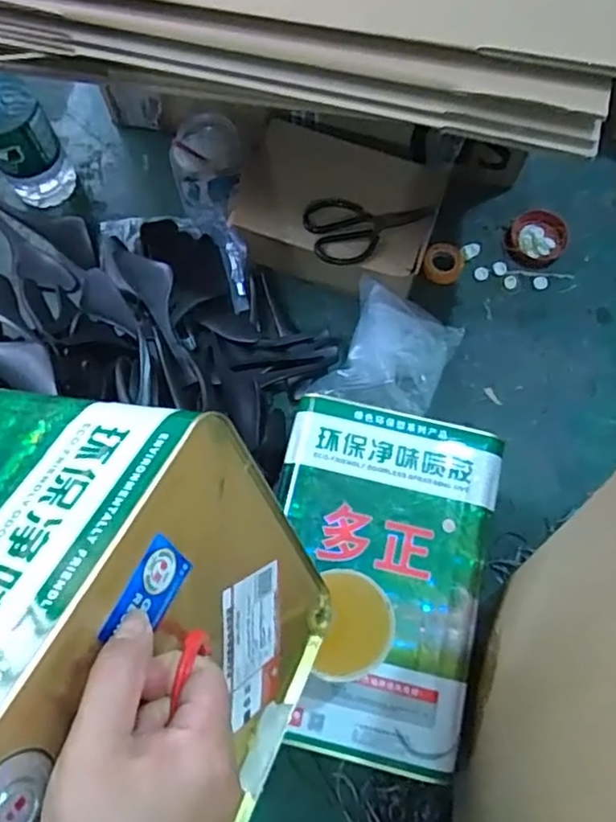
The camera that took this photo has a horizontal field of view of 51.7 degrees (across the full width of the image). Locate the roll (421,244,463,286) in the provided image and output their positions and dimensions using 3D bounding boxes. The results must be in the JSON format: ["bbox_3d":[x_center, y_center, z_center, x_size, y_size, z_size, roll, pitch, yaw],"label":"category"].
[{"bbox_3d":[0.213,-0.231,0.999,0.060,0.024,0.064,0,74,-1],"label":"roll"}]

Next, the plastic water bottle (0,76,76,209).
[{"bbox_3d":[-0.442,-0.408,0.995,0.105,0.194,0.108,-33,77,-10],"label":"plastic water bottle"}]

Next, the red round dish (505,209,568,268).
[{"bbox_3d":[0.365,-0.273,1.011,0.089,0.022,0.102,38,77,10],"label":"red round dish"}]

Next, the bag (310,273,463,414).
[{"bbox_3d":[0.127,-0.086,0.920,0.166,0.076,0.169,22,75,6],"label":"bag"}]

